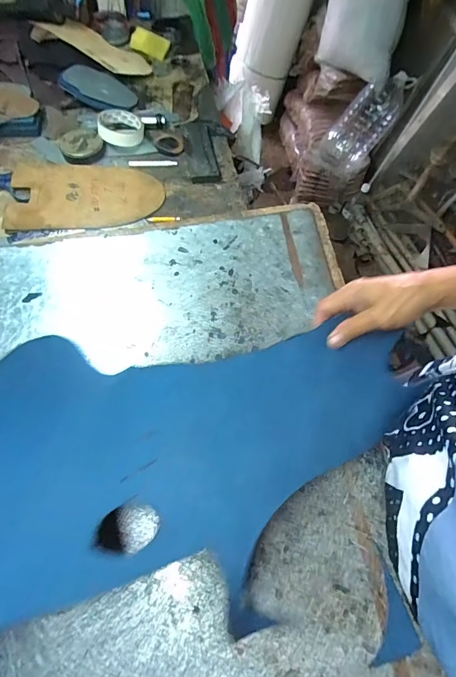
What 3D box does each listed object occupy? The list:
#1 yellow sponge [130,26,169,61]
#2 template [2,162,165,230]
[{"bbox_3d":[-0.184,-0.701,0.890,0.096,0.011,0.050,28,96,6],"label":"yellow sponge"},{"bbox_3d":[-0.247,-0.256,0.658,0.254,0.008,0.150,-3,65,-6],"label":"template"}]

